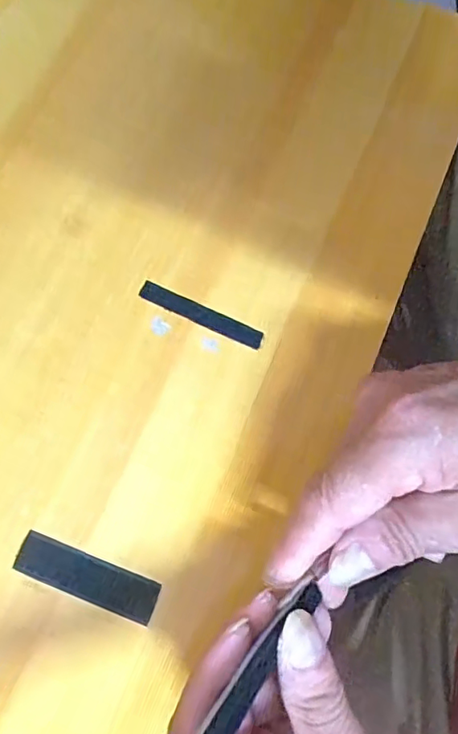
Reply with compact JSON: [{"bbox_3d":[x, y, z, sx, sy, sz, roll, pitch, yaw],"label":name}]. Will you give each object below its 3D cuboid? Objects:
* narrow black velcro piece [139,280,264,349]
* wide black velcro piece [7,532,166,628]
[{"bbox_3d":[-0.015,-0.029,0.297,0.071,0.004,0.012,25,75,5],"label":"narrow black velcro piece"},{"bbox_3d":[-0.068,0.100,0.258,0.069,0.004,0.019,21,75,4],"label":"wide black velcro piece"}]

